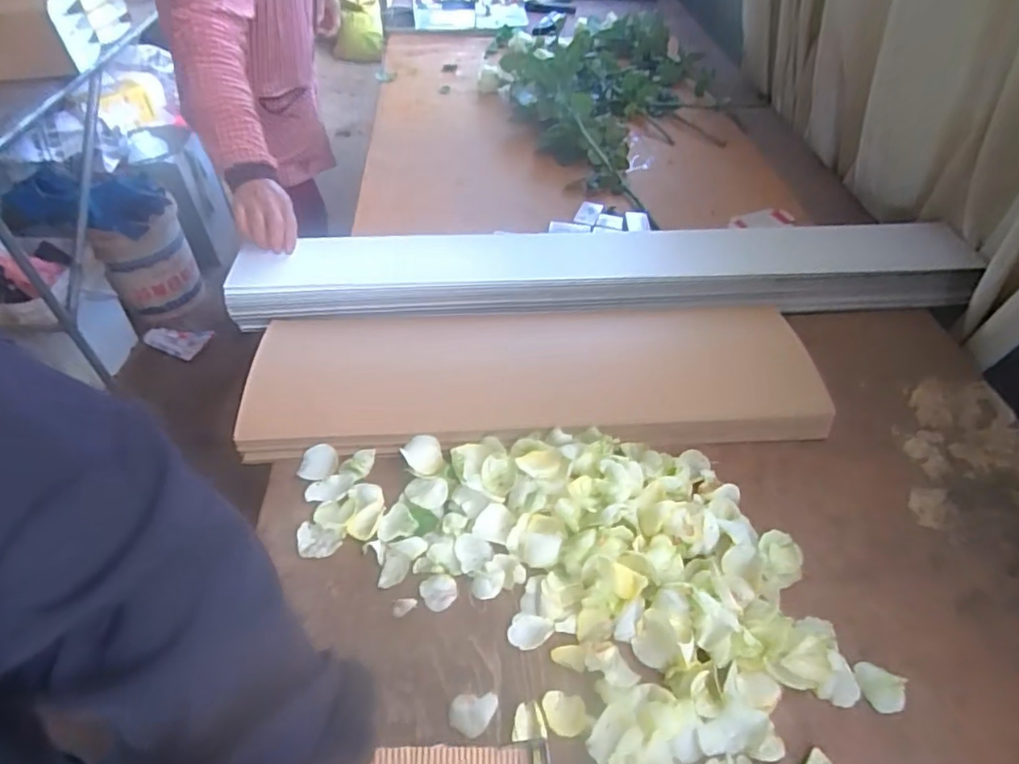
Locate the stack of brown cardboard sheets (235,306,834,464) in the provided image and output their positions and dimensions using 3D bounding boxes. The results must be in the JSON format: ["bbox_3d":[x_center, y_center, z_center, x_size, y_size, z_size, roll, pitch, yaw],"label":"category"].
[{"bbox_3d":[0.030,-0.020,0.772,0.685,0.041,0.227,-2,47,-3],"label":"stack of brown cardboard sheets"}]

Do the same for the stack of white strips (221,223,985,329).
[{"bbox_3d":[0.146,-0.164,0.900,1.064,0.061,0.146,-3,47,-4],"label":"stack of white strips"}]

